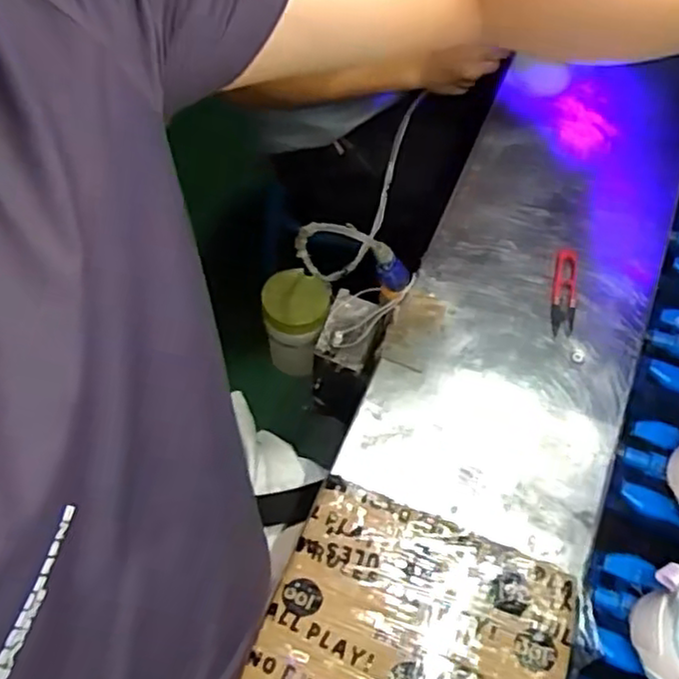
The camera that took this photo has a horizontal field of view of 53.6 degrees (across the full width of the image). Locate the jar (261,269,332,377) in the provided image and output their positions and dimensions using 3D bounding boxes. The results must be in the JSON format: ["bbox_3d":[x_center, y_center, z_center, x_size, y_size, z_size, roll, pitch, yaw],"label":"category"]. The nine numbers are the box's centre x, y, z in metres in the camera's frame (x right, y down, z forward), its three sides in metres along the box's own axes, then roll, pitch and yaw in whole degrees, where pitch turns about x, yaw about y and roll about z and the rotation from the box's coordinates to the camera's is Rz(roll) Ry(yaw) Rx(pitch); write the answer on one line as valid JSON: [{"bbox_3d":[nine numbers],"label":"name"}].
[{"bbox_3d":[-0.049,-0.016,0.777,0.074,0.110,0.081,1,63,-2],"label":"jar"}]

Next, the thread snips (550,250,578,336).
[{"bbox_3d":[0.233,-0.050,0.696,0.025,0.005,0.100,13,63,4],"label":"thread snips"}]

